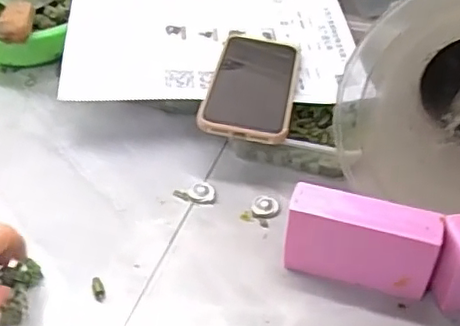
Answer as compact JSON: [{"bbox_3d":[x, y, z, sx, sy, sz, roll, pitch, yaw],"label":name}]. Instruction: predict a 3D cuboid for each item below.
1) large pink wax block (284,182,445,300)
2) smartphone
[{"bbox_3d":[0.096,0.060,0.453,0.107,0.078,0.028,10,43,9],"label":"large pink wax block"},{"bbox_3d":[0.025,-0.081,0.582,0.077,0.015,0.175,7,44,6],"label":"smartphone"}]

